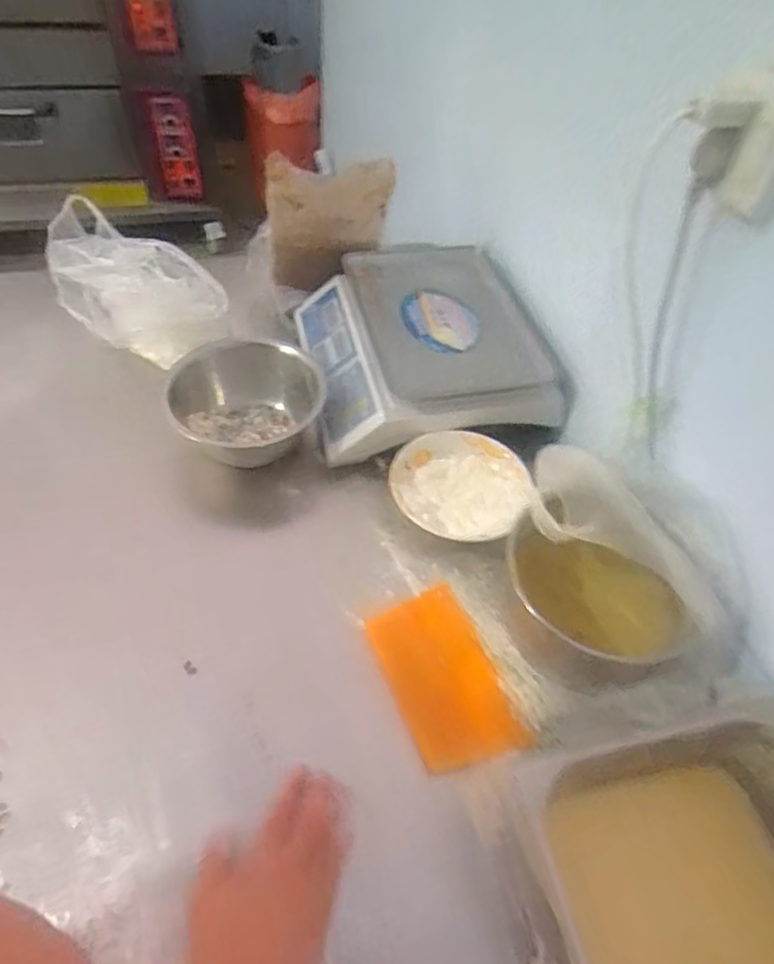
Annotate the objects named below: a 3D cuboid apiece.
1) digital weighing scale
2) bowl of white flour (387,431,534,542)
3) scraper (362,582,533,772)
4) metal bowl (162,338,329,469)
[{"bbox_3d":[0.053,-0.201,0.861,0.331,0.102,0.362,-7,51,-10],"label":"digital weighing scale"},{"bbox_3d":[0.090,0.004,0.737,0.169,0.038,0.140,5,50,-1],"label":"bowl of white flour"},{"bbox_3d":[0.058,0.208,0.627,0.106,0.009,0.178,-27,65,-3],"label":"scraper"},{"bbox_3d":[-0.192,-0.092,0.789,0.184,0.097,0.176,2,50,-3],"label":"metal bowl"}]

